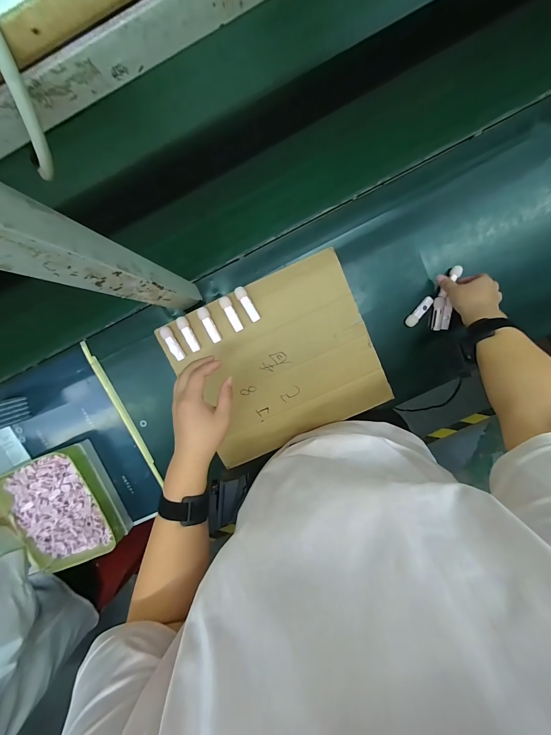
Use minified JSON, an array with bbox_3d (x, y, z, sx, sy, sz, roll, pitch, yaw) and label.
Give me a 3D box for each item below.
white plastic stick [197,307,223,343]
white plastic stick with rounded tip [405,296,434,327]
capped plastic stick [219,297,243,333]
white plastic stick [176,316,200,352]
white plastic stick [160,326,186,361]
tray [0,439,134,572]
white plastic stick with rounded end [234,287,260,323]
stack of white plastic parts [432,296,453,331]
[{"bbox_3d":[-0.115,-0.074,0.502,0.018,0.013,0.065,-28,95,4],"label":"white plastic stick"},{"bbox_3d":[0.284,-0.110,0.568,0.020,0.011,0.066,36,97,-3],"label":"white plastic stick with rounded tip"},{"bbox_3d":[-0.076,-0.093,0.499,0.018,0.009,0.064,-27,95,4],"label":"capped plastic stick"},{"bbox_3d":[-0.153,-0.059,0.506,0.017,0.011,0.065,-23,95,3],"label":"white plastic stick"},{"bbox_3d":[-0.183,-0.042,0.511,0.019,0.008,0.064,-26,95,4],"label":"white plastic stick"},{"bbox_3d":[-0.442,0.301,0.608,0.186,0.069,0.241,-22,96,4],"label":"tray"},{"bbox_3d":[-0.049,-0.109,0.497,0.018,0.008,0.064,-27,95,4],"label":"white plastic stick with rounded end"},{"bbox_3d":[0.326,-0.105,0.565,0.030,0.017,0.063,2,97,2],"label":"stack of white plastic parts"}]

